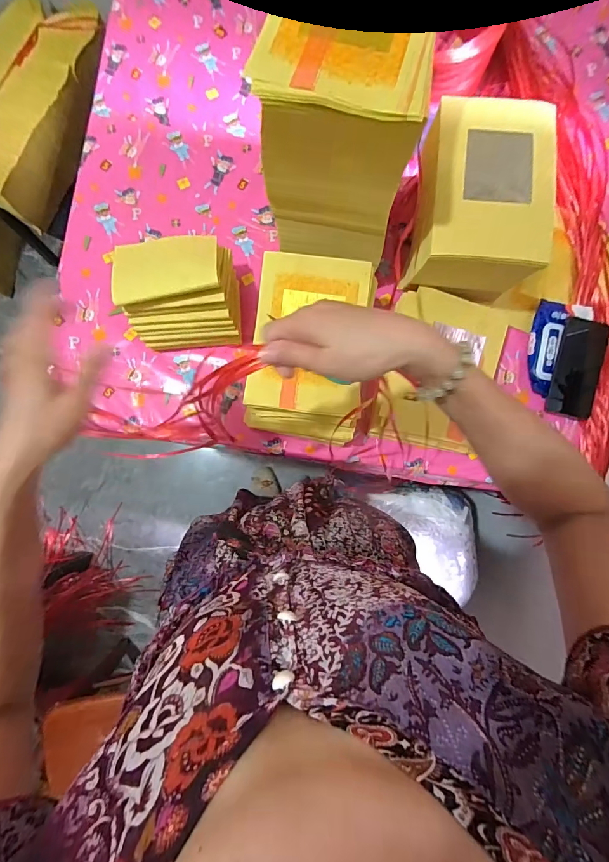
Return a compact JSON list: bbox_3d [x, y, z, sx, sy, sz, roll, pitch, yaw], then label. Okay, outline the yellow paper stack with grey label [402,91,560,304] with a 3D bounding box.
[{"bbox_3d":[0.251,-0.333,0.599,0.169,0.165,0.251,3,86,-4],"label":"yellow paper stack with grey label"}]

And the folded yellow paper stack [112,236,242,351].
[{"bbox_3d":[-0.192,-0.216,0.611,0.171,0.144,0.141,-2,87,-4],"label":"folded yellow paper stack"}]

